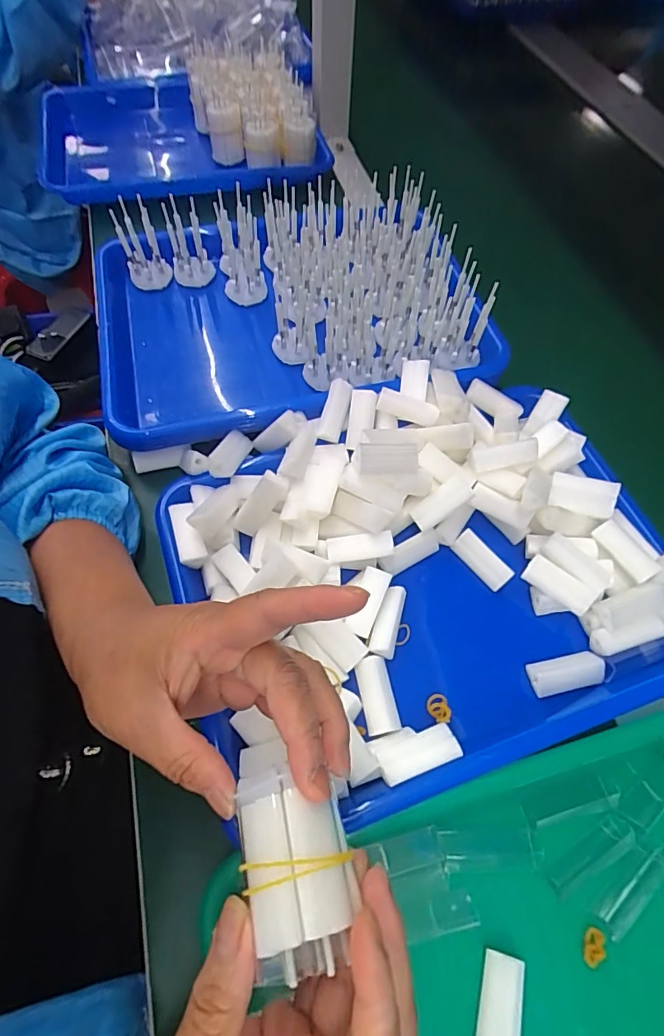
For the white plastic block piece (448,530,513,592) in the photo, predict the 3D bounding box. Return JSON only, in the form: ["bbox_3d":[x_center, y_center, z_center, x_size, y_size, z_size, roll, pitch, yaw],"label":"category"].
[{"bbox_3d":[0.109,0.030,0.353,0.017,0.014,0.044,-38,69,-20],"label":"white plastic block piece"}]

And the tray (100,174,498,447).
[{"bbox_3d":[-0.042,-0.193,0.427,0.317,0.077,0.241,-13,62,-9],"label":"tray"}]

